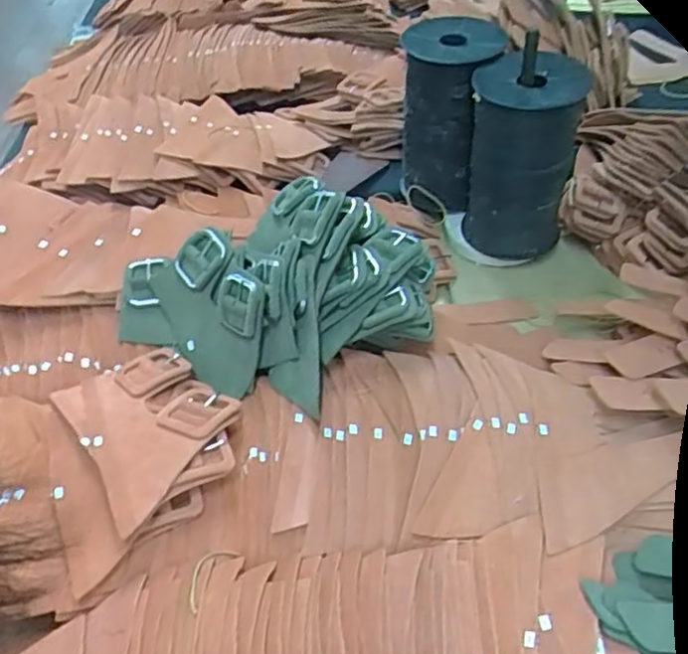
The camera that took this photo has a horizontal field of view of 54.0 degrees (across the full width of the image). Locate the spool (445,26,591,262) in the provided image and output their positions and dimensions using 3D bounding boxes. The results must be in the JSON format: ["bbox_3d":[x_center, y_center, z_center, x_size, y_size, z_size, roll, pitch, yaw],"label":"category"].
[{"bbox_3d":[0.167,-0.153,0.644,0.104,0.186,0.083,-2,45,5],"label":"spool"}]

